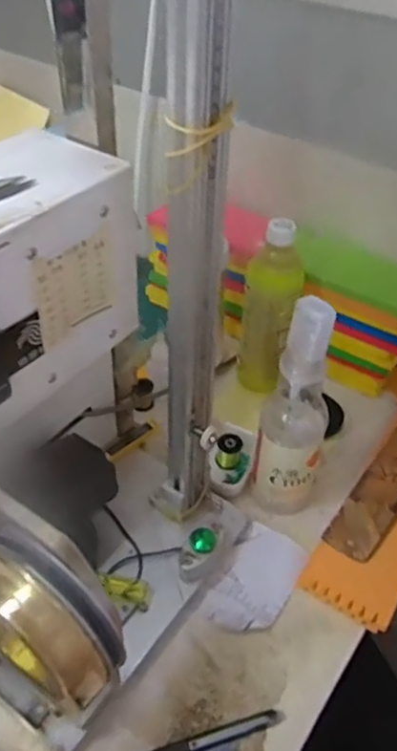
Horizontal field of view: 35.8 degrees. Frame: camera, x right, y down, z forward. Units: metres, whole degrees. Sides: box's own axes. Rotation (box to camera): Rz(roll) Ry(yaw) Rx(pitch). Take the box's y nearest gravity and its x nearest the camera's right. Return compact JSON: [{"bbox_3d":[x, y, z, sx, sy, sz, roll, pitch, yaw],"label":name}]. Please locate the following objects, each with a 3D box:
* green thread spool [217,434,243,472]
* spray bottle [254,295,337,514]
[{"bbox_3d":[0.032,0.082,0.659,0.025,0.030,0.027,2,43,-2],"label":"green thread spool"},{"bbox_3d":[0.094,0.033,0.572,0.067,0.237,0.061,15,44,12],"label":"spray bottle"}]

